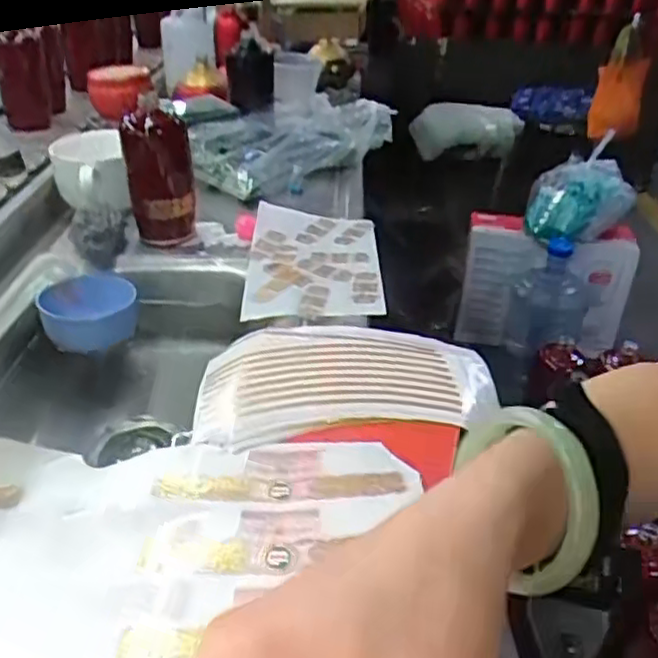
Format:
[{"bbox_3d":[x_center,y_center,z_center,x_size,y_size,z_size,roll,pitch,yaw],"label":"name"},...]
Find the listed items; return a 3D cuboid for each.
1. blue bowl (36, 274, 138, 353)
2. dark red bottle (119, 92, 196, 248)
[{"bbox_3d":[-0.283,-0.025,0.809,0.105,0.049,0.101,2,33,-1],"label":"blue bowl"},{"bbox_3d":[-0.217,-0.196,0.885,0.084,0.170,0.072,-7,34,-15],"label":"dark red bottle"}]

